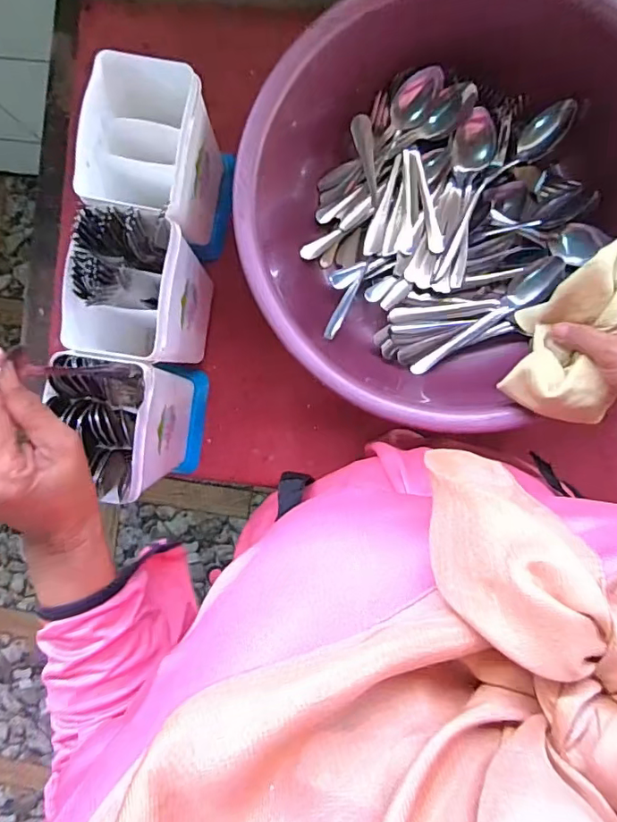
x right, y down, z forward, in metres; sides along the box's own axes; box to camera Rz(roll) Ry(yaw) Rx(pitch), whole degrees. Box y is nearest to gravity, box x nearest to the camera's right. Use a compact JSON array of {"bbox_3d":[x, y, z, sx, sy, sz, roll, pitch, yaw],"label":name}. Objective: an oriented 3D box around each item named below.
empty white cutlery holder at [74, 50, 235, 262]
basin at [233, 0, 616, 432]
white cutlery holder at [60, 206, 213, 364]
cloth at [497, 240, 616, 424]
[{"bbox_3d":[-0.141,-0.235,0.513,0.091,0.149,0.121,12,93,5],"label":"empty white cutlery holder"},{"bbox_3d":[0.133,-0.200,0.510,0.380,0.123,0.371,0,92,5],"label":"basin"},{"bbox_3d":[-0.156,-0.112,0.515,0.087,0.155,0.120,9,93,5],"label":"white cutlery holder"},{"bbox_3d":[0.216,-0.064,0.413,0.082,0.043,0.143,22,107,4],"label":"cloth"}]

